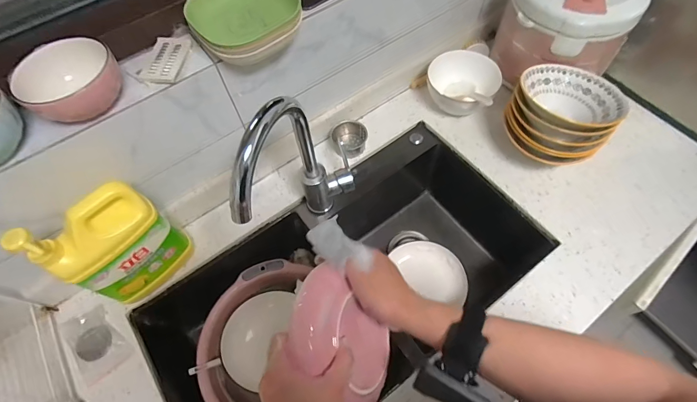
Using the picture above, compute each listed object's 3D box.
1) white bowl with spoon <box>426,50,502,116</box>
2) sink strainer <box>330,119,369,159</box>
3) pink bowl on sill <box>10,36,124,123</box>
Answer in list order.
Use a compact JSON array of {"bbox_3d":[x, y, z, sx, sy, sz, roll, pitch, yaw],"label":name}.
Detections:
[{"bbox_3d":[0.231,-0.237,0.757,0.143,0.095,0.127,22,66,14],"label":"white bowl with spoon"},{"bbox_3d":[0.002,-0.132,0.760,0.067,0.041,0.075,-36,66,-15],"label":"sink strainer"},{"bbox_3d":[-0.343,-0.151,0.447,0.095,0.053,0.111,34,69,19],"label":"pink bowl on sill"}]

